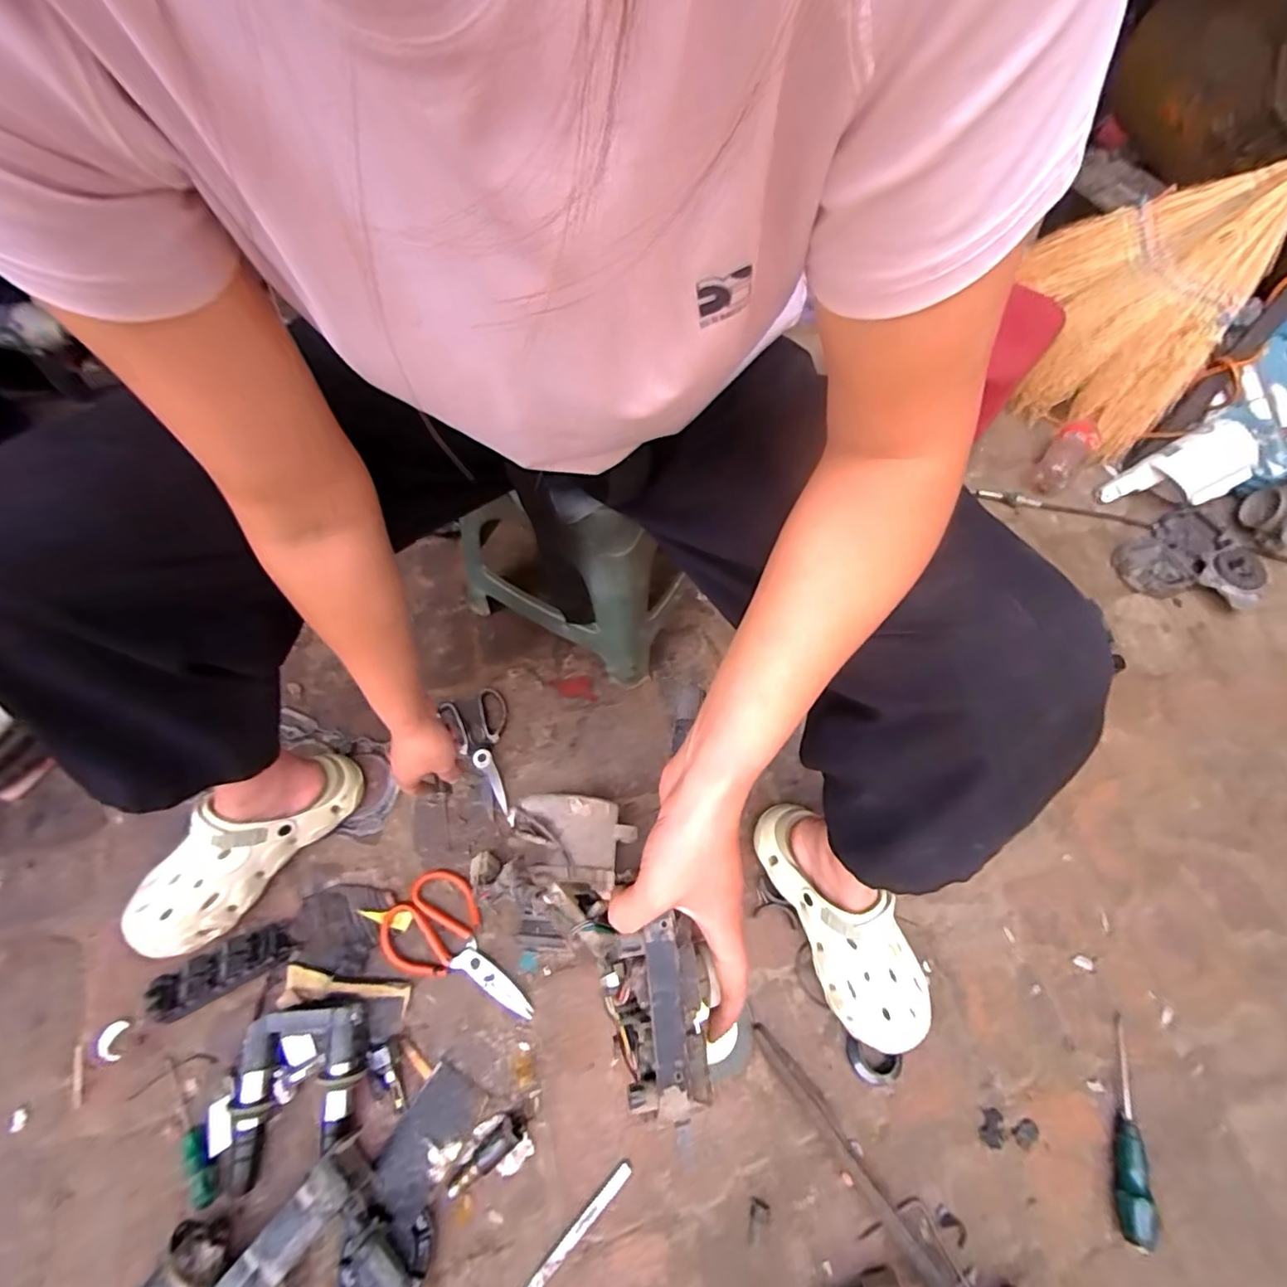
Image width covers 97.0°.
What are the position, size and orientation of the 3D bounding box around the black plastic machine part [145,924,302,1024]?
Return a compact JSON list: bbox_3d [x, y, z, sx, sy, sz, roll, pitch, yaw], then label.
[{"bbox_3d":[-0.462,0.358,0.623,0.140,0.027,0.051,-21,64,-23],"label":"black plastic machine part"}]

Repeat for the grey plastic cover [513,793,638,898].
[{"bbox_3d":[-0.075,0.221,0.634,0.135,0.030,0.095,19,57,-19],"label":"grey plastic cover"}]

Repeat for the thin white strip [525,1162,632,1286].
[{"bbox_3d":[-0.066,0.577,0.556,0.140,0.010,0.013,-41,70,-20],"label":"thin white strip"}]

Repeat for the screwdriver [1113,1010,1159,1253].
[{"bbox_3d":[0.508,0.502,0.590,0.028,0.028,0.191,18,63,8],"label":"screwdriver"}]

